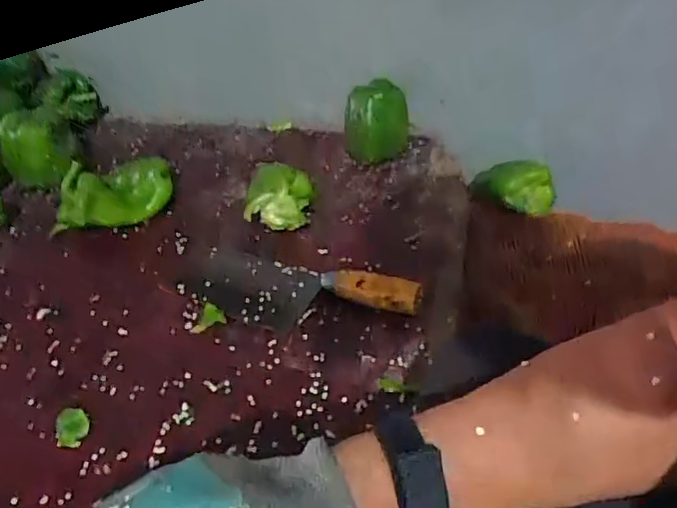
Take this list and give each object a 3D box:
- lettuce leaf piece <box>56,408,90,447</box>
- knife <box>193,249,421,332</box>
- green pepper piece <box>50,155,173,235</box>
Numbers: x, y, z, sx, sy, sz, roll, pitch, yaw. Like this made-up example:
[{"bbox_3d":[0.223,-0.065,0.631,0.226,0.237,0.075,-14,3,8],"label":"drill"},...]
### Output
[{"bbox_3d":[-0.219,0.142,0.488,0.026,0.010,0.033,-16,41,-12],"label":"lettuce leaf piece"},{"bbox_3d":[-0.047,0.038,0.576,0.232,0.031,0.084,14,44,22],"label":"knife"},{"bbox_3d":[-0.273,-0.078,0.698,0.150,0.088,0.081,-19,42,-15],"label":"green pepper piece"}]

